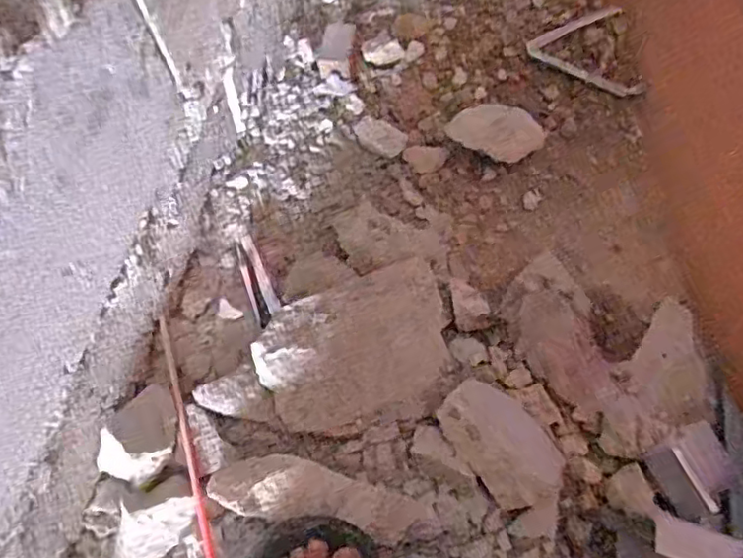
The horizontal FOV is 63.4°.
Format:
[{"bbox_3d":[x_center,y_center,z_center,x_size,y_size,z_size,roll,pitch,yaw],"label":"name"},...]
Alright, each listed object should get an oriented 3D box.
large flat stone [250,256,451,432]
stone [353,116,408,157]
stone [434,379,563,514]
[{"bbox_3d":[-0.011,0.075,0.599,0.189,0.054,0.139,-21,72,-6],"label":"large flat stone"},{"bbox_3d":[0.008,-0.176,0.734,0.069,0.025,0.035,32,75,11],"label":"stone"},{"bbox_3d":[0.126,0.151,0.573,0.083,0.031,0.124,-31,82,-27],"label":"stone"}]

